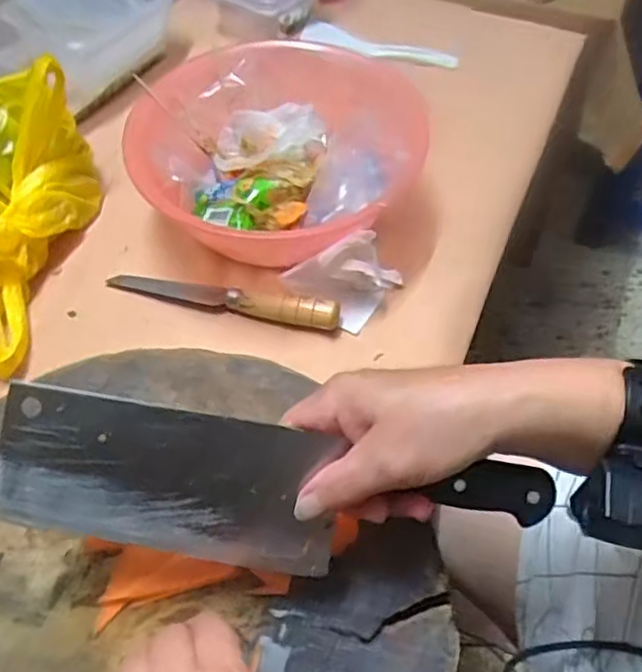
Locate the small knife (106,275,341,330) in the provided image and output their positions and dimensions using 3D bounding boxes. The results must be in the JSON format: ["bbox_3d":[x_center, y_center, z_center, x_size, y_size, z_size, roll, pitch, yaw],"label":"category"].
[{"bbox_3d":[-0.085,-0.035,0.556,0.205,0.023,0.023,13,56,11],"label":"small knife"}]

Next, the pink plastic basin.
[{"bbox_3d":[-0.035,-0.155,0.593,0.241,0.095,0.229,-1,55,1],"label":"pink plastic basin"}]

